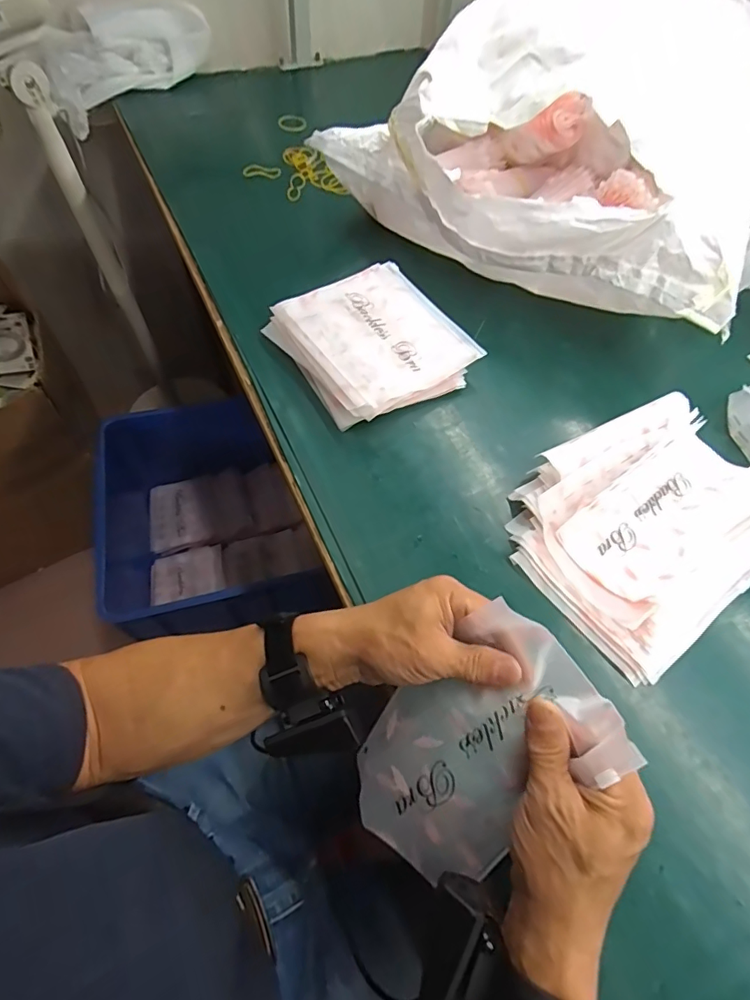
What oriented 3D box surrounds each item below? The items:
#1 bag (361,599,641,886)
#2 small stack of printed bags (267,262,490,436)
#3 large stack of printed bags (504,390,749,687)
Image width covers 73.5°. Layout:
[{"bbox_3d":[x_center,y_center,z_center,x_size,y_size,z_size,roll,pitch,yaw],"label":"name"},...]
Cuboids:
[{"bbox_3d":[0.068,0.166,0.337,0.175,0.072,0.114,-42,51,10],"label":"bag"},{"bbox_3d":[-0.001,-0.181,0.578,0.185,0.035,0.196,-30,65,-19],"label":"small stack of printed bags"},{"bbox_3d":[0.258,0.014,0.468,0.247,0.050,0.195,-32,66,-20],"label":"large stack of printed bags"}]

